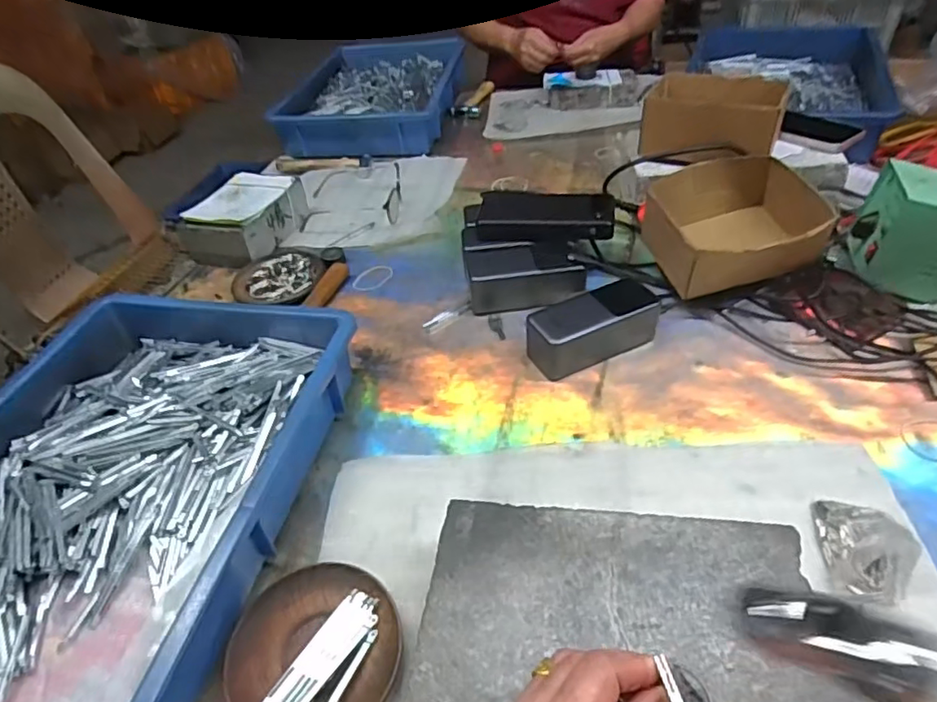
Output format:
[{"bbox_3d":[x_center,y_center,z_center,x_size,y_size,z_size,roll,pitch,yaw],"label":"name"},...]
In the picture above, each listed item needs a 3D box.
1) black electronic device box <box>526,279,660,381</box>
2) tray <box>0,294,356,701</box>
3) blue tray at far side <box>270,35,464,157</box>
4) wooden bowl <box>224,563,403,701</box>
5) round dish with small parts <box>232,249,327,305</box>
[{"bbox_3d":[0.123,-0.024,0.587,0.125,0.054,0.058,-21,45,-17],"label":"black electronic device box"},{"bbox_3d":[-0.279,0.120,0.449,0.274,0.075,0.417,5,43,11],"label":"tray"},{"bbox_3d":[-0.171,-0.509,1.151,0.294,0.065,0.481,3,43,9],"label":"blue tray at far side"},{"bbox_3d":[-0.104,0.201,0.398,0.117,0.016,0.114,-3,42,2],"label":"wooden bowl"},{"bbox_3d":[-0.228,-0.094,0.732,0.109,0.011,0.115,-3,42,2],"label":"round dish with small parts"}]

